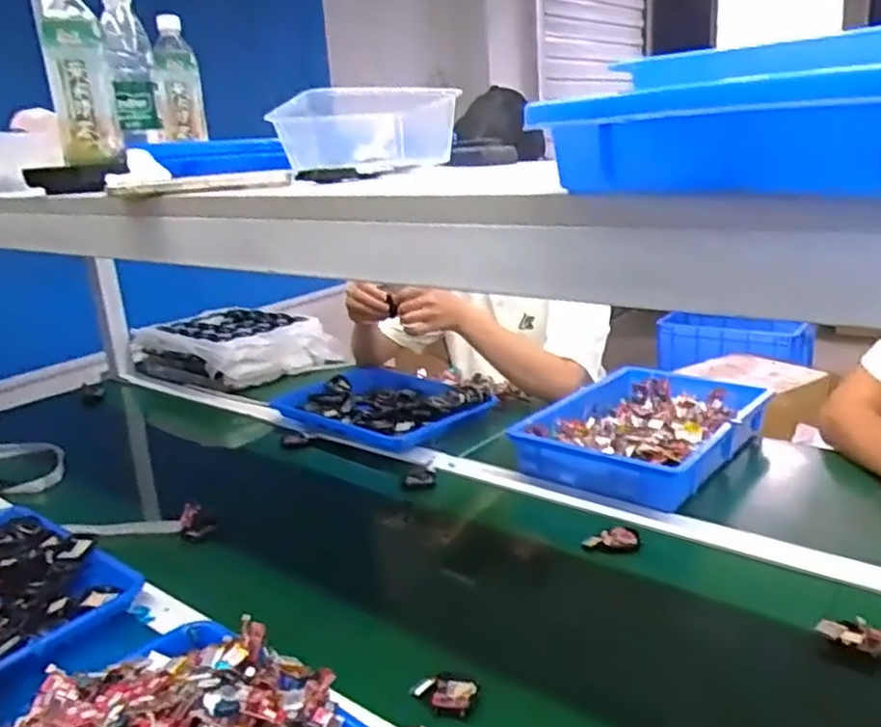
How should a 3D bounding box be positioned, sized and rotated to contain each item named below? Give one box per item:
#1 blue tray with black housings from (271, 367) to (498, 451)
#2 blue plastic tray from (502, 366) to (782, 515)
[{"bbox_3d":[-0.099,0.061,1.243,0.340,0.044,0.241,12,24,43],"label":"blue tray with black housings"},{"bbox_3d":[0.295,0.089,1.067,0.250,0.054,0.364,9,22,38],"label":"blue plastic tray"}]

